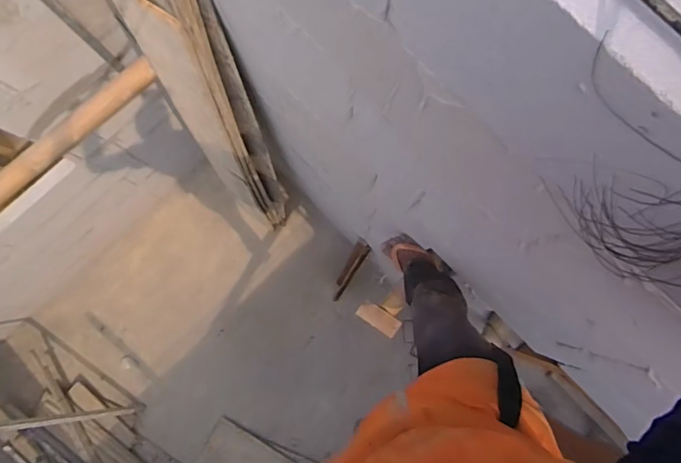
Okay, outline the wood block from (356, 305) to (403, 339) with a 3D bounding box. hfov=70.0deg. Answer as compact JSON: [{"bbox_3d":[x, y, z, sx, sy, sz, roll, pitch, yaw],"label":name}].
[{"bbox_3d":[0.113,0.255,1.419,0.129,0.029,0.056,35,85,4],"label":"wood block"}]

